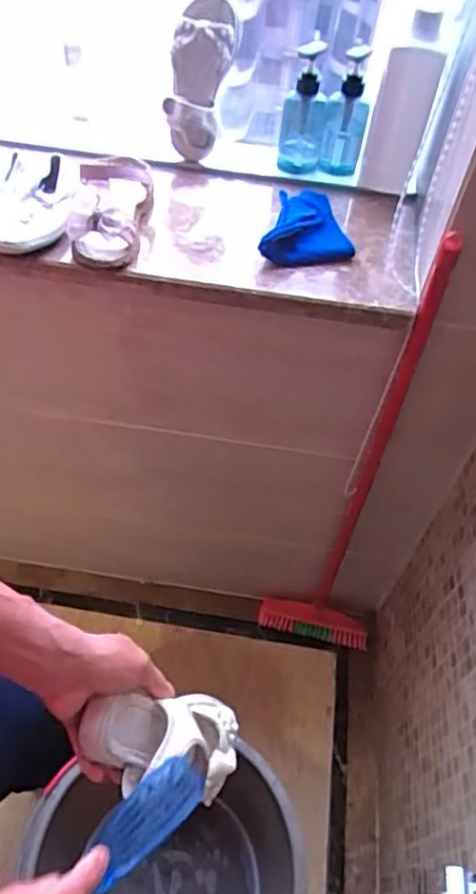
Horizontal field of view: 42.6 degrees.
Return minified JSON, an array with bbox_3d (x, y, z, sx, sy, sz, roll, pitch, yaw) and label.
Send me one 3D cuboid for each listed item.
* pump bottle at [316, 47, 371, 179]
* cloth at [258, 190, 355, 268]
[{"bbox_3d":[0.148,-0.452,0.837,0.057,0.172,0.042,11,50,3],"label":"pump bottle"},{"bbox_3d":[0.076,-0.292,0.811,0.122,0.035,0.130,-6,51,-10],"label":"cloth"}]

